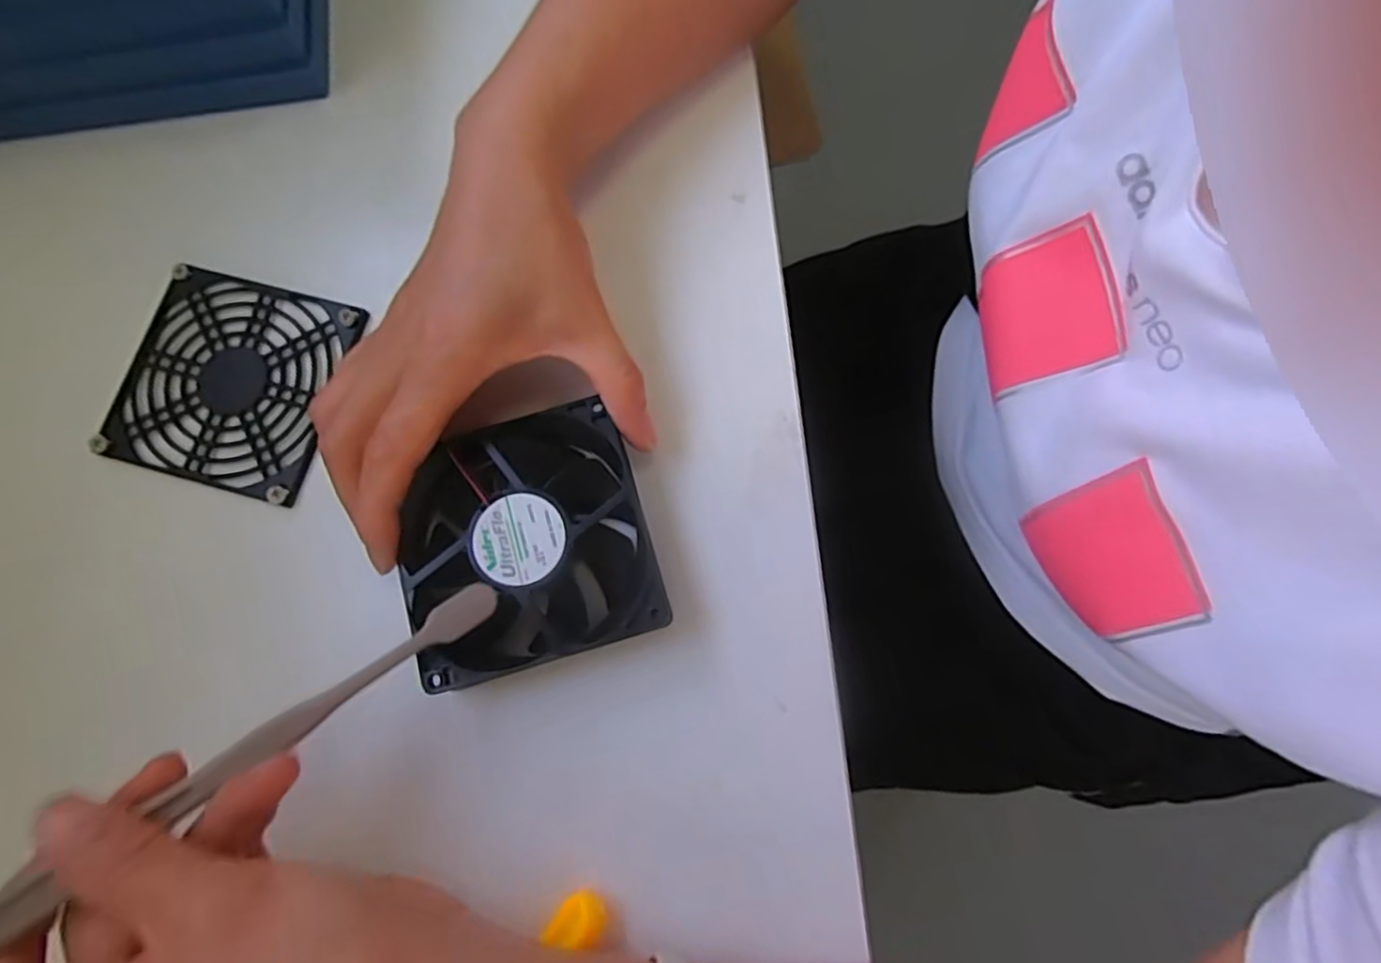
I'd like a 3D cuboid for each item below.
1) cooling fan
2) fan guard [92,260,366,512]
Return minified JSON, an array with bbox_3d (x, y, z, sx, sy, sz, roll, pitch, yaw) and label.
[{"bbox_3d":[-0.063,0.023,0.271,0.091,0.022,0.091,-17,78,-2],"label":"cooling fan"},{"bbox_3d":[-0.199,-0.045,0.302,0.091,0.004,0.089,15,79,5],"label":"fan guard"}]

